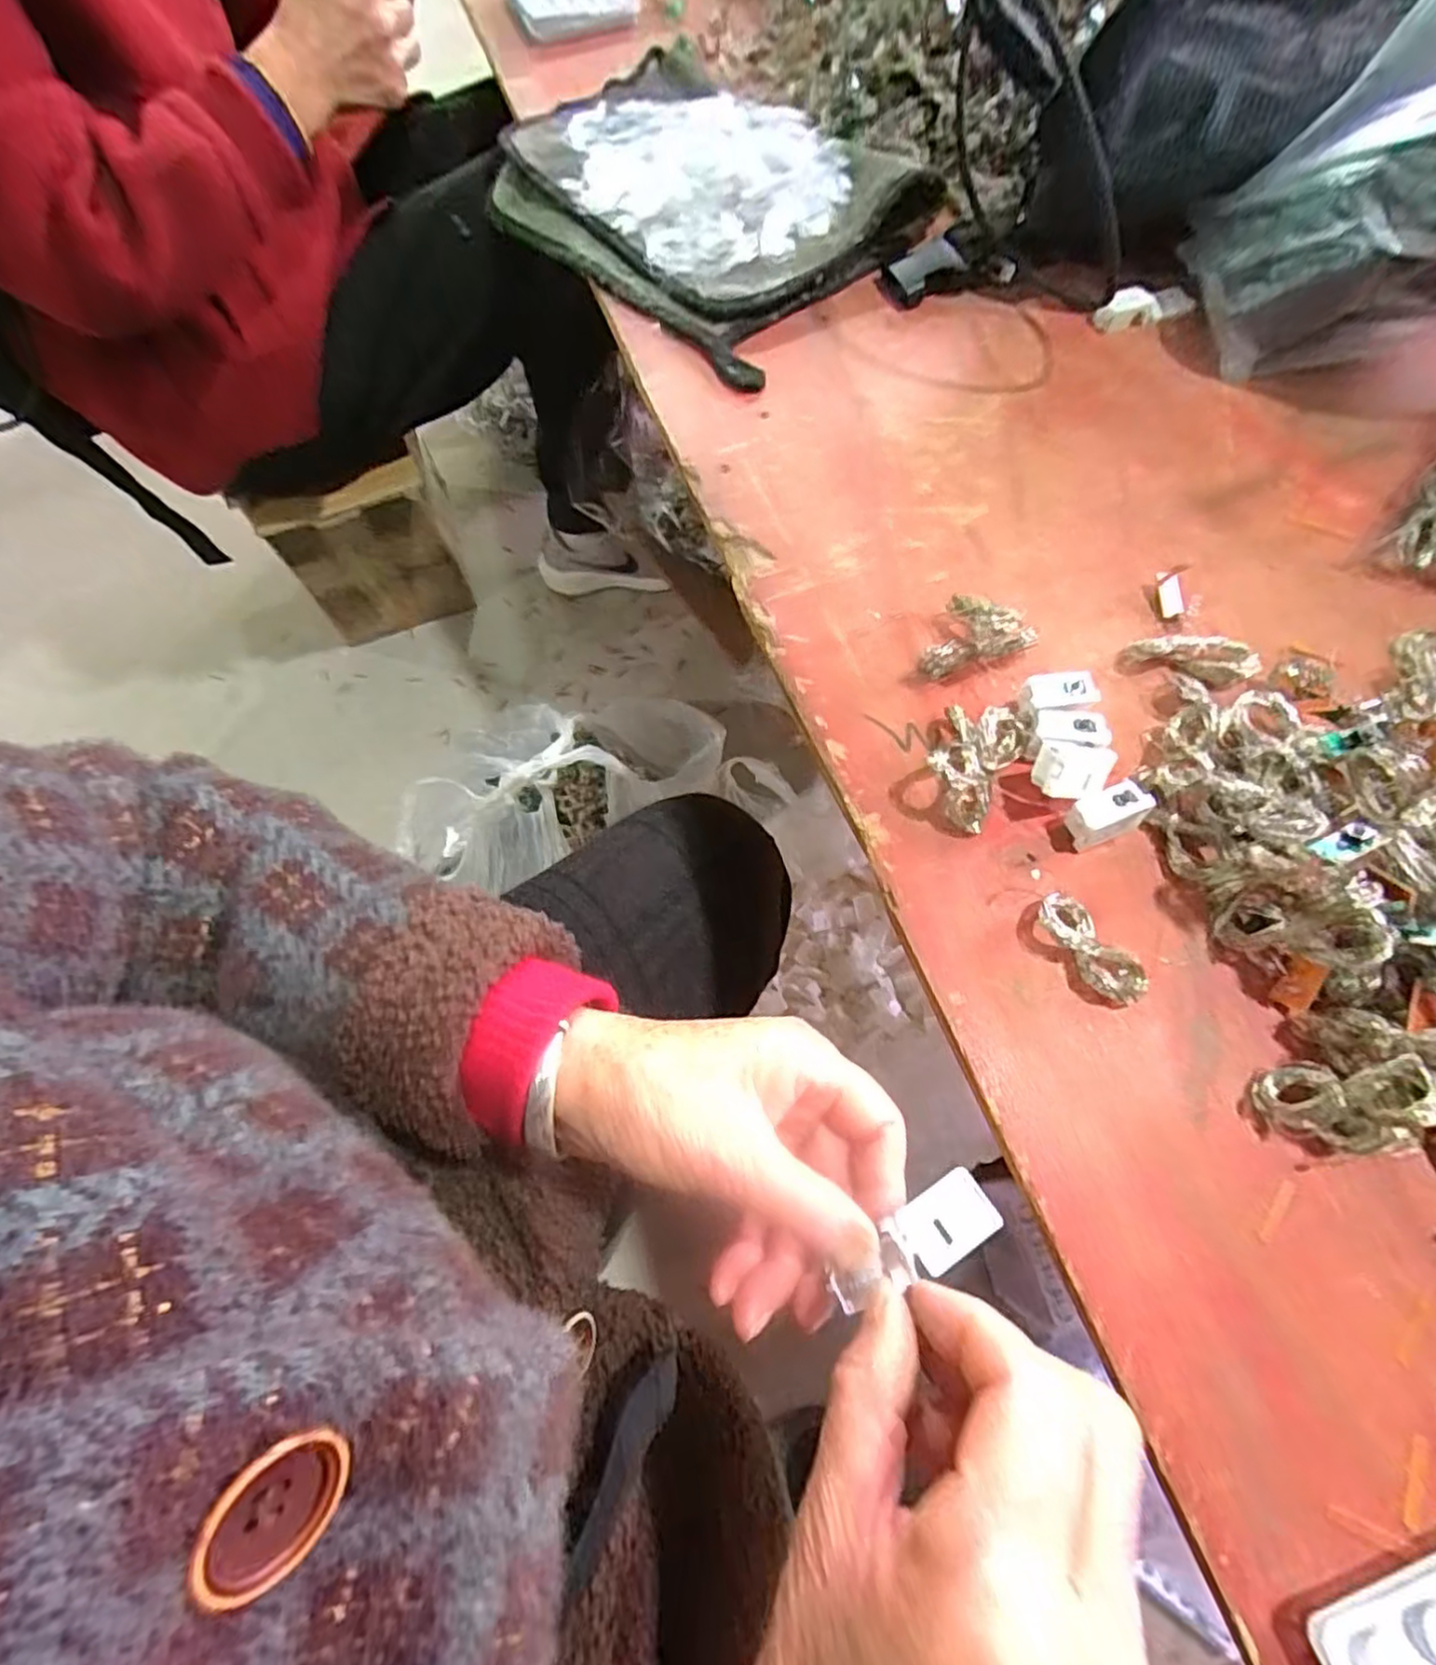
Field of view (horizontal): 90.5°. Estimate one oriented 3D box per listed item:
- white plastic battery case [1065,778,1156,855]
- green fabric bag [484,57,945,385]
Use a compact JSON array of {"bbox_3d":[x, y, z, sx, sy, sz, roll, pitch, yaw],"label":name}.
[{"bbox_3d":[0.147,-0.006,0.270,0.030,0.020,0.015,-21,66,-6],"label":"white plastic battery case"},{"bbox_3d":[-0.014,-0.432,0.476,0.196,0.024,0.332,-36,68,-12],"label":"green fabric bag"}]

